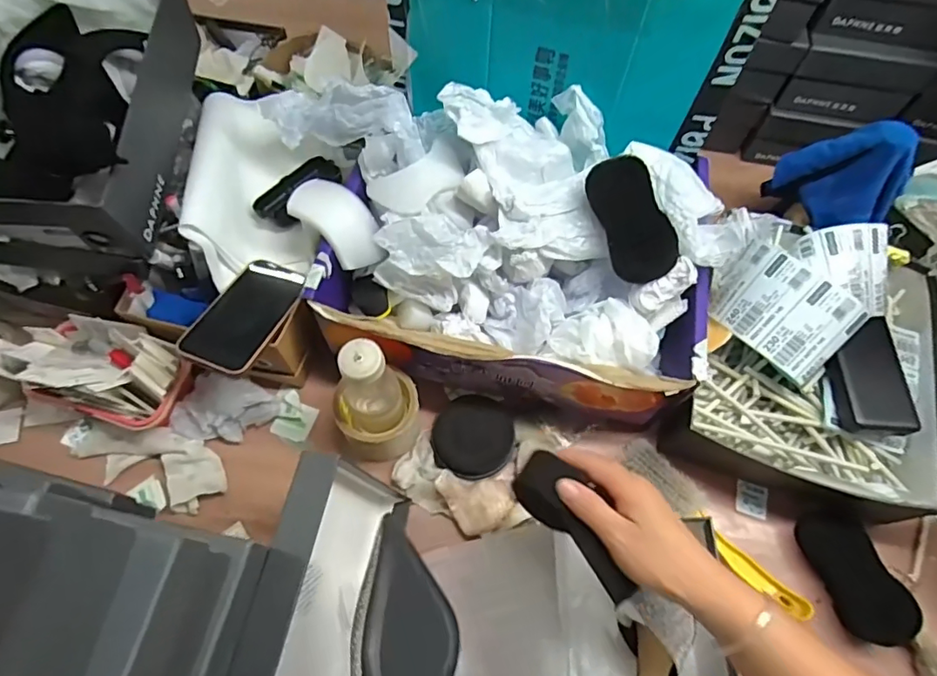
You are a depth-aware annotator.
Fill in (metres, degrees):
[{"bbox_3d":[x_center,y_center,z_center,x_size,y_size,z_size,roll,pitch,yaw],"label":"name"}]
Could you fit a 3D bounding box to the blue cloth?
[{"bbox_3d":[0.458,-0.199,0.663,0.071,0.117,0.127,-28,68,-14],"label":"blue cloth"}]

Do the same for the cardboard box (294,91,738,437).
[{"bbox_3d":[0.041,-0.090,0.620,0.420,0.211,0.281,12,64,4],"label":"cardboard box"}]

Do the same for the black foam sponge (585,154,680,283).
[{"bbox_3d":[0.161,-0.116,0.543,0.065,0.033,0.123,-21,82,3],"label":"black foam sponge"}]

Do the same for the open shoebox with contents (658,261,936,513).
[{"bbox_3d":[0.383,0.031,0.633,0.263,0.086,0.298,18,65,7],"label":"open shoebox with contents"}]

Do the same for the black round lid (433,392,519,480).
[{"bbox_3d":[0.005,0.112,0.618,0.091,0.013,0.091,0,84,-2],"label":"black round lid"}]

